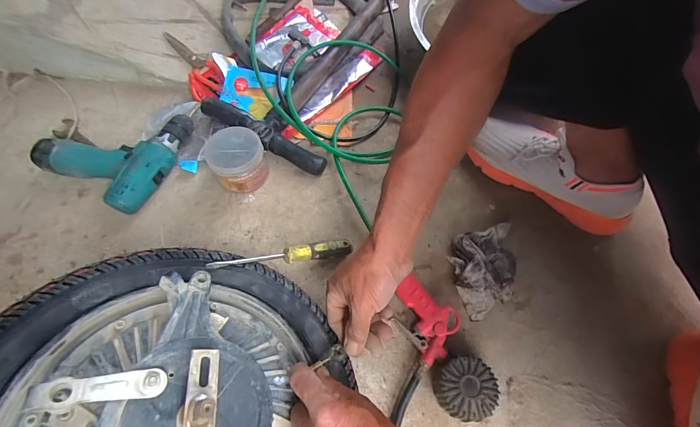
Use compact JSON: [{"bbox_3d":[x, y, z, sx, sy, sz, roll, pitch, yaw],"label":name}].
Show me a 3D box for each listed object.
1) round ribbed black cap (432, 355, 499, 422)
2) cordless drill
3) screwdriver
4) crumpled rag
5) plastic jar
[{"bbox_3d":[0.138,0.211,0.420,0.073,0.037,0.066,-7,64,-3],"label":"round ribbed black cap"},{"bbox_3d":[-0.366,-0.120,0.571,0.196,0.050,0.208,25,67,12],"label":"cordless drill"},{"bbox_3d":[-0.080,0.051,0.443,0.190,0.021,0.027,-5,60,-33],"label":"screwdriver"},{"bbox_3d":[0.202,0.075,0.492,0.116,0.035,0.119,-16,65,-7],"label":"crumpled rag"},{"bbox_3d":[-0.174,-0.084,0.539,0.081,0.065,0.081,0,64,1],"label":"plastic jar"}]

